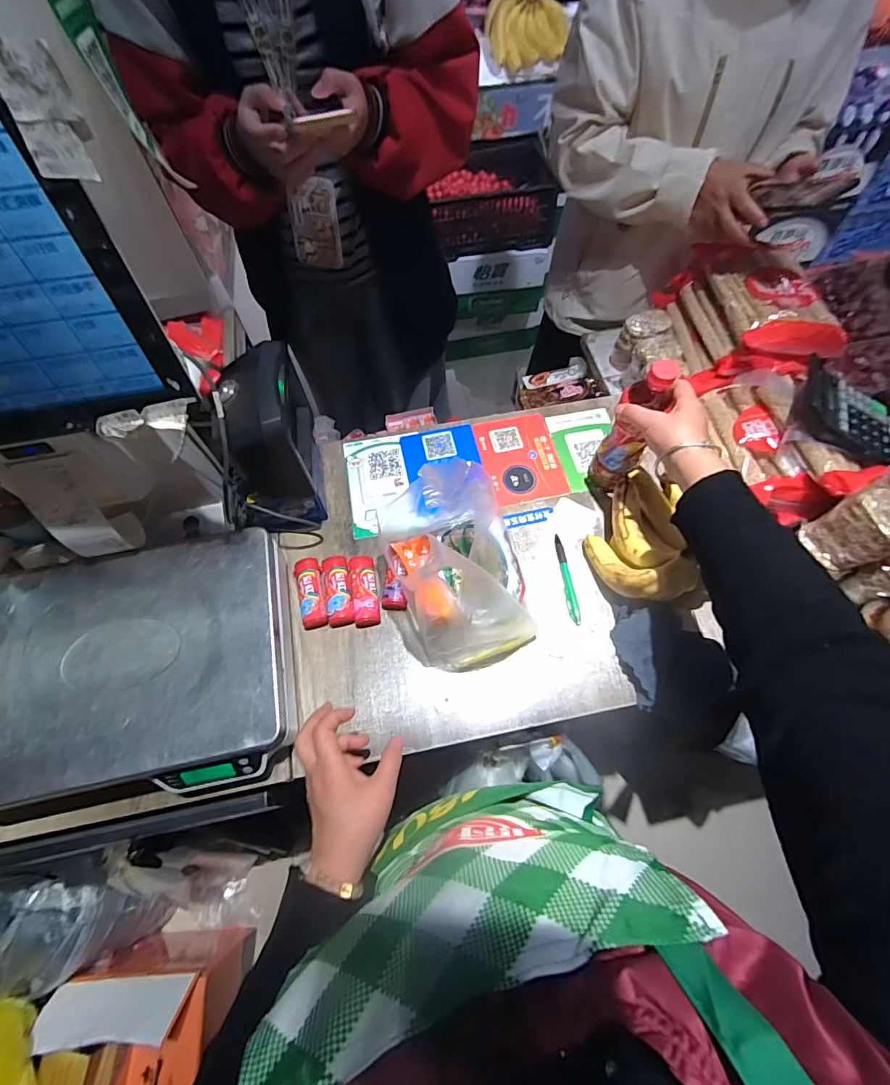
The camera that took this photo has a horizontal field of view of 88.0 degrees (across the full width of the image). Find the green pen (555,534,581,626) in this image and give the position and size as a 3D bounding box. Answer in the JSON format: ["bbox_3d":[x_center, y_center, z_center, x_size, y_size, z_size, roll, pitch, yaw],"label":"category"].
[{"bbox_3d":[0.170,0.051,0.647,0.015,0.011,0.129,-8,66,-3],"label":"green pen"}]

